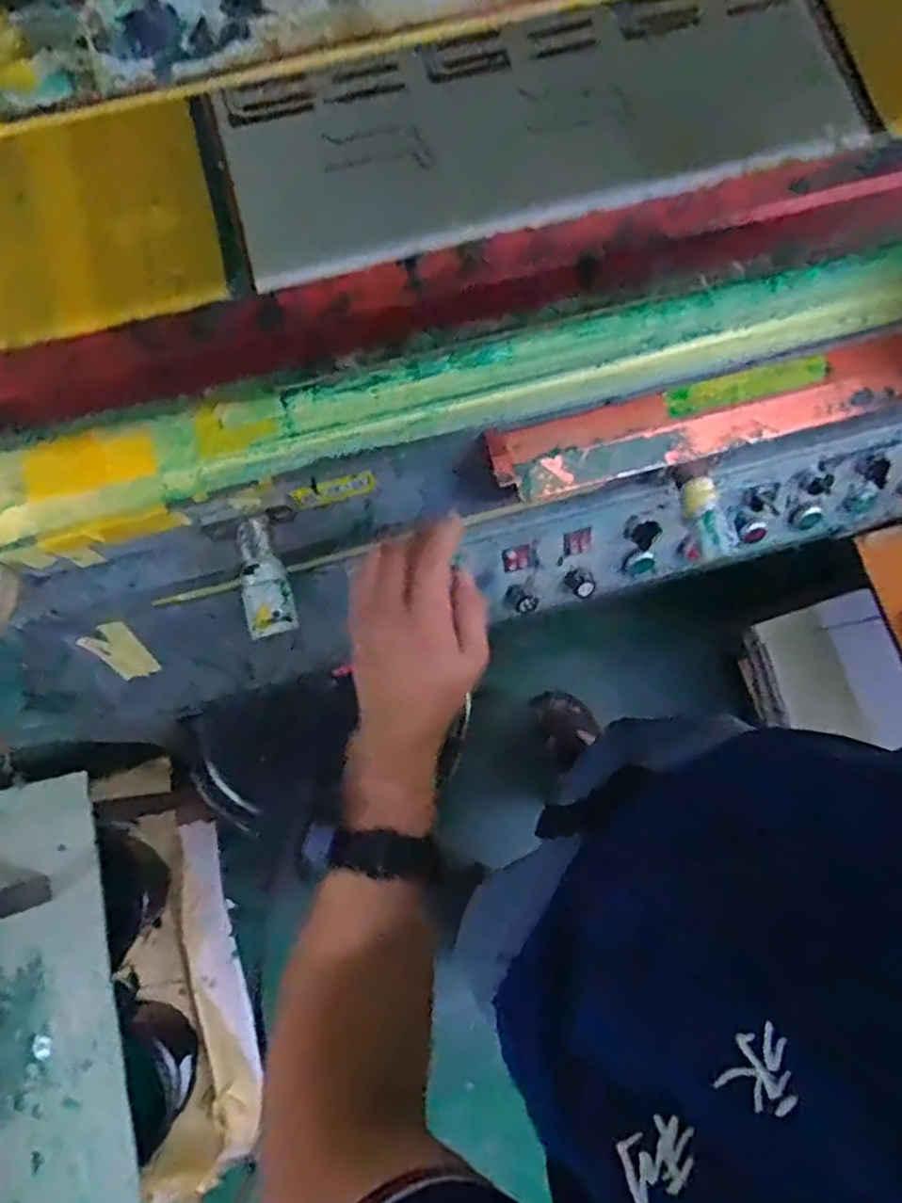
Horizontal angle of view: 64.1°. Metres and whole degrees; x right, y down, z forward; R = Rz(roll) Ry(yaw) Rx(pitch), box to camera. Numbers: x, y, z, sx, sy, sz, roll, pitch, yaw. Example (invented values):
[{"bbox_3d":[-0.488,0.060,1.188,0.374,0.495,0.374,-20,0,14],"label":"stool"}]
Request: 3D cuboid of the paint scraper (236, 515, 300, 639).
[{"bbox_3d":[-0.135,-0.019,0.516,0.033,0.016,0.086,-16,80,-2],"label":"paint scraper"}]

